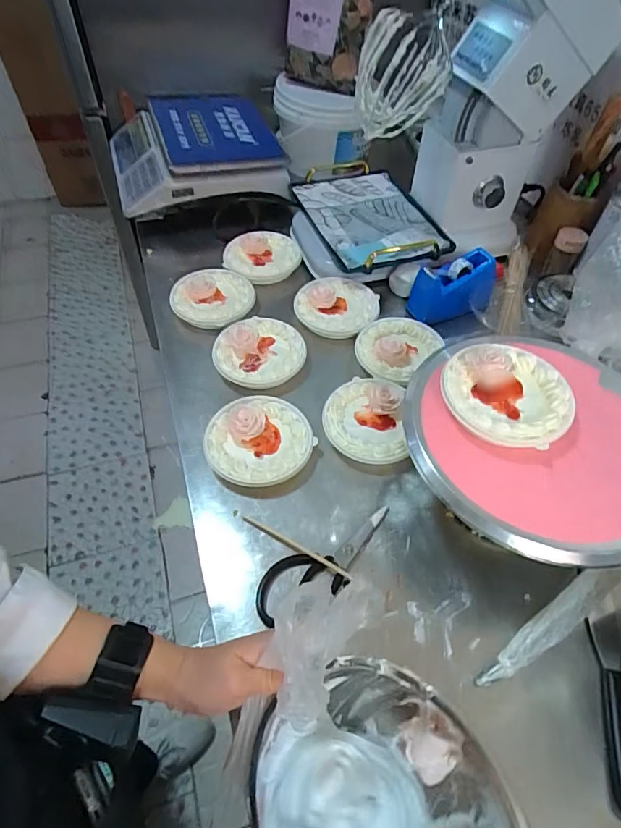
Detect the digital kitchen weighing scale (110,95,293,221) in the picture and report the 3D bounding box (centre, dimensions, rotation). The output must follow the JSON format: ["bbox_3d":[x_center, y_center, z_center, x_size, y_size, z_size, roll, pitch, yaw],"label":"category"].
[{"bbox_3d":[-0.244,-0.549,0.982,0.320,0.081,0.314,-14,55,-13],"label":"digital kitchen weighing scale"}]

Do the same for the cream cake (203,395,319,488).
[{"bbox_3d":[-0.065,0.034,0.621,0.139,0.045,0.128,1,53,-2],"label":"cream cake"}]

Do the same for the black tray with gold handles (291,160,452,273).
[{"bbox_3d":[0.108,-0.369,0.904,0.221,0.056,0.306,-17,56,-15],"label":"black tray with gold handles"}]

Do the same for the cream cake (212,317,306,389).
[{"bbox_3d":[-0.077,-0.097,0.718,0.137,0.039,0.134,-3,53,-5],"label":"cream cake"}]

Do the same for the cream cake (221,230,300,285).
[{"bbox_3d":[-0.088,-0.290,0.875,0.138,0.036,0.130,6,53,2],"label":"cream cake"}]

